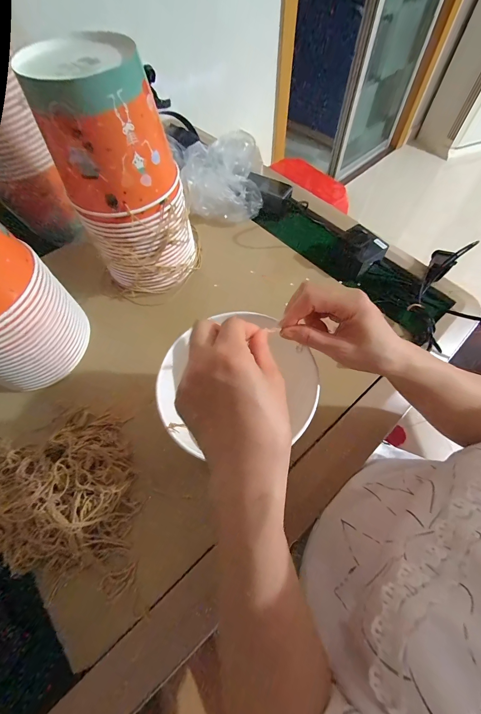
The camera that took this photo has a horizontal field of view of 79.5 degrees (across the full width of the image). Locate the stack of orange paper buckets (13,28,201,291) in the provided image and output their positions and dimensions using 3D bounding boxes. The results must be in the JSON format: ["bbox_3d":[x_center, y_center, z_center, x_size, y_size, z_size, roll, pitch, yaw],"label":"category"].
[{"bbox_3d":[-0.163,-0.251,0.423,0.150,0.269,0.149,-10,62,-3],"label":"stack of orange paper buckets"}]

